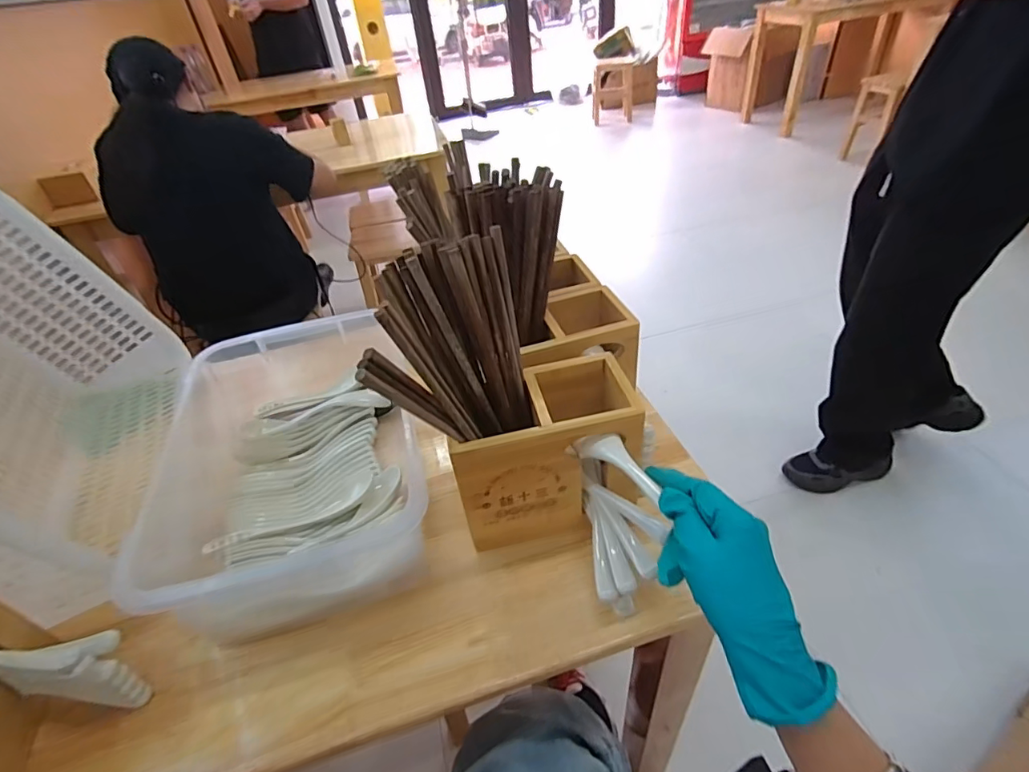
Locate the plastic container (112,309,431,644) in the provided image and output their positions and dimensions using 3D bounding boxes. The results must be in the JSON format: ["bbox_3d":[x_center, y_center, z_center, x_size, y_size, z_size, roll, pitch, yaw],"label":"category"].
[{"bbox_3d":[-0.245,0.071,0.571,0.260,0.139,0.403,-13,41,-7],"label":"plastic container"}]

